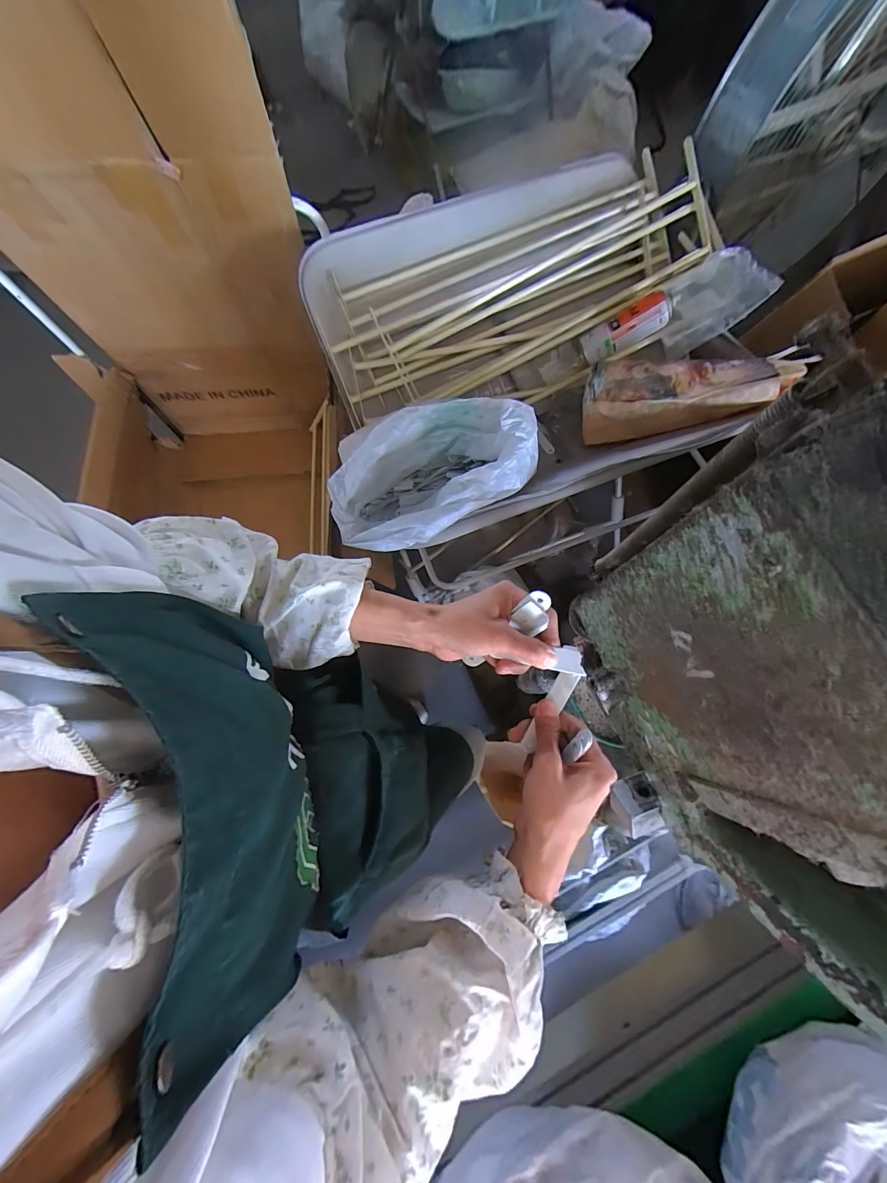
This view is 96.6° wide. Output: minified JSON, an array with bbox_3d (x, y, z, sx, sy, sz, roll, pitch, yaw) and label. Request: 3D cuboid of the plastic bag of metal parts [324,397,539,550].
[{"bbox_3d":[-0.030,-0.175,0.639,0.307,0.210,0.210,-28,75,-7],"label":"plastic bag of metal parts"}]

